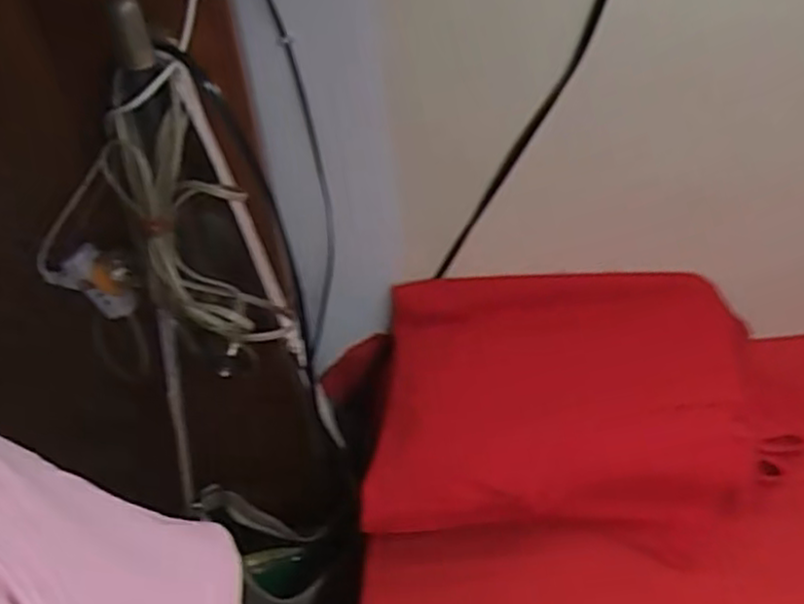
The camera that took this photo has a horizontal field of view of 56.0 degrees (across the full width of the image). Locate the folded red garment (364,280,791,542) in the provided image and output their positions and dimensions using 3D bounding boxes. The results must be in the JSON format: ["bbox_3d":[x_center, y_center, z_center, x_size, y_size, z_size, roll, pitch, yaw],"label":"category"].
[{"bbox_3d":[0.165,0.095,0.742,0.393,0.090,0.281,-3,41,1],"label":"folded red garment"}]

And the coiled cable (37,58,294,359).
[{"bbox_3d":[-0.169,-0.042,0.605,0.138,0.259,0.074,9,43,15],"label":"coiled cable"}]

